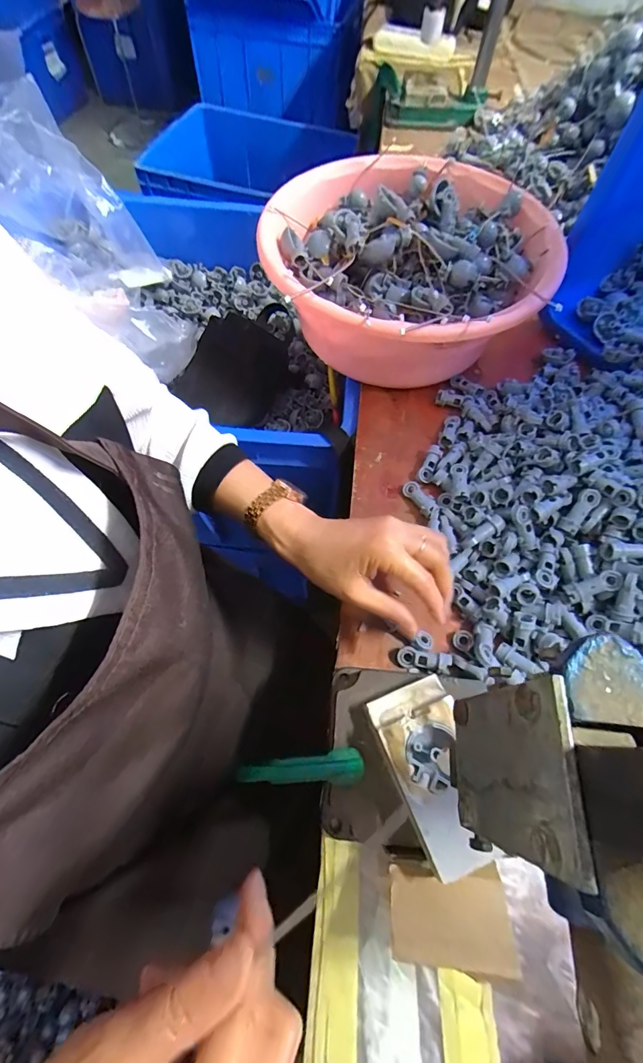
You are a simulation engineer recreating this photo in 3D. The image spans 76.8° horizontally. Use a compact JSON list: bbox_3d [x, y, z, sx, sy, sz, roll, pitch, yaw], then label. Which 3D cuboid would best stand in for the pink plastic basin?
[{"bbox_3d":[0.105,-0.305,0.479,0.290,0.118,0.333,29,65,12],"label":"pink plastic basin"}]

